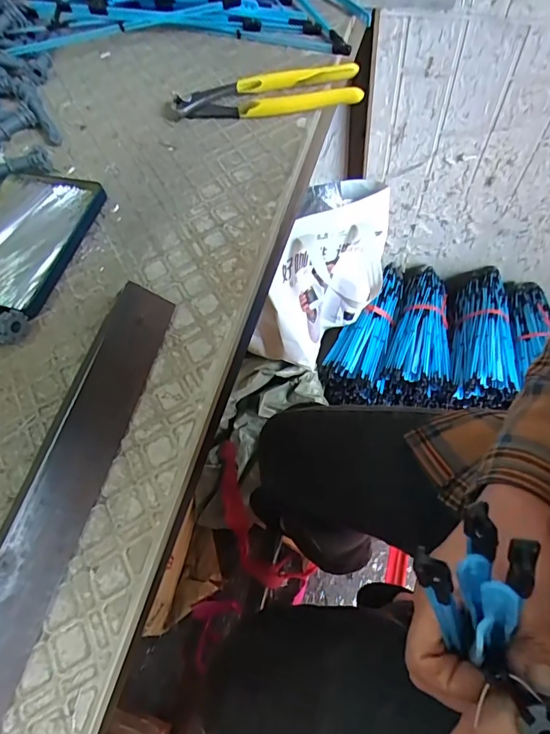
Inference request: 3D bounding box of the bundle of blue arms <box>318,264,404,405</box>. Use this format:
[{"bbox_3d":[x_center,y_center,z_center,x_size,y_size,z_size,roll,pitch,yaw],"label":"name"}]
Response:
[{"bbox_3d":[0.199,-0.090,1.013,0.127,0.105,0.330,14,65,12],"label":"bundle of blue arms"}]

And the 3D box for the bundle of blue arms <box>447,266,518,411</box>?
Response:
[{"bbox_3d":[0.424,-0.059,0.952,0.116,0.116,0.322,8,64,10],"label":"bundle of blue arms"}]

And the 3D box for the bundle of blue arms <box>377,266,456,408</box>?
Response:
[{"bbox_3d":[0.310,-0.070,0.985,0.136,0.103,0.296,8,64,9],"label":"bundle of blue arms"}]

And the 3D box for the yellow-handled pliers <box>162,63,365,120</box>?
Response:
[{"bbox_3d":[-0.014,-0.243,0.408,0.174,0.026,0.045,-4,62,4],"label":"yellow-handled pliers"}]

